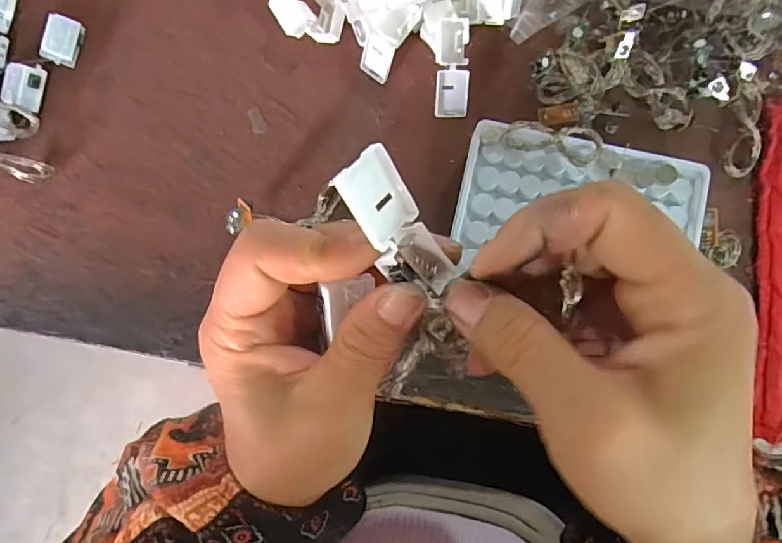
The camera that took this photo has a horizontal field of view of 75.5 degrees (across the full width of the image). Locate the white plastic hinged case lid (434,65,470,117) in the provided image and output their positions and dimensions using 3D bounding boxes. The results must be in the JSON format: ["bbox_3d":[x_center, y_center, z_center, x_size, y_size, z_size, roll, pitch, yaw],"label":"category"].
[{"bbox_3d":[0.038,-0.110,0.311,0.020,0.004,0.029,2,116,0],"label":"white plastic hinged case lid"}]

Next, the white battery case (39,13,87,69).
[{"bbox_3d":[-0.208,-0.146,0.320,0.010,0.021,0.029,18,92,41],"label":"white battery case"}]

